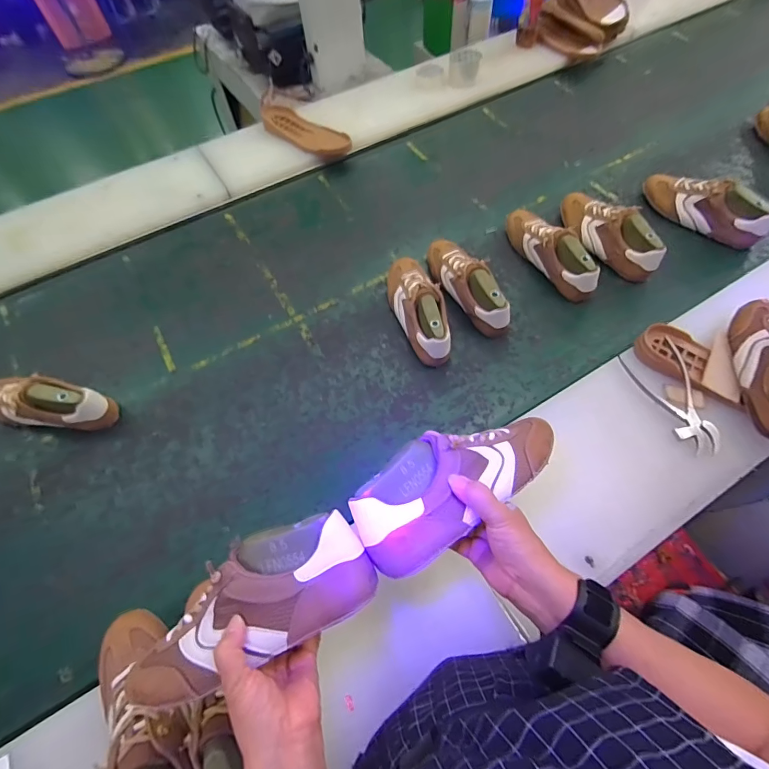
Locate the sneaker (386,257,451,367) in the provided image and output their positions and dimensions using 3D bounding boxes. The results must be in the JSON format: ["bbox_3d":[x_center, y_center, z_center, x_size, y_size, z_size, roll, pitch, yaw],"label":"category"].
[{"bbox_3d":[0.070,-0.159,0.793,0.094,0.090,0.258,-15,60,-5],"label":"sneaker"}]

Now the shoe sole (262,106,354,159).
[{"bbox_3d":[-0.224,-0.679,1.086,0.314,0.031,0.096,37,65,23],"label":"shoe sole"}]

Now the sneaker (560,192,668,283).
[{"bbox_3d":[0.476,-0.334,0.869,0.085,0.090,0.264,-21,61,-9],"label":"sneaker"}]

